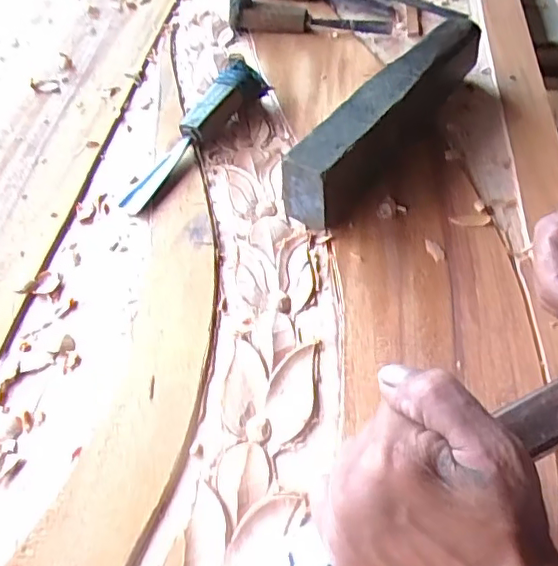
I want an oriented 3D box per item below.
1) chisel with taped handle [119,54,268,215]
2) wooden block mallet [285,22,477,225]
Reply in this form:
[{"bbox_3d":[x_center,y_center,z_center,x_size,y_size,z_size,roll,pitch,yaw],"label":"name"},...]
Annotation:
[{"bbox_3d":[-0.079,-0.132,0.503,0.032,0.028,0.181,28,70,23],"label":"chisel with taped handle"},{"bbox_3d":[0.097,-0.145,0.483,0.045,0.062,0.259,29,58,23],"label":"wooden block mallet"}]

